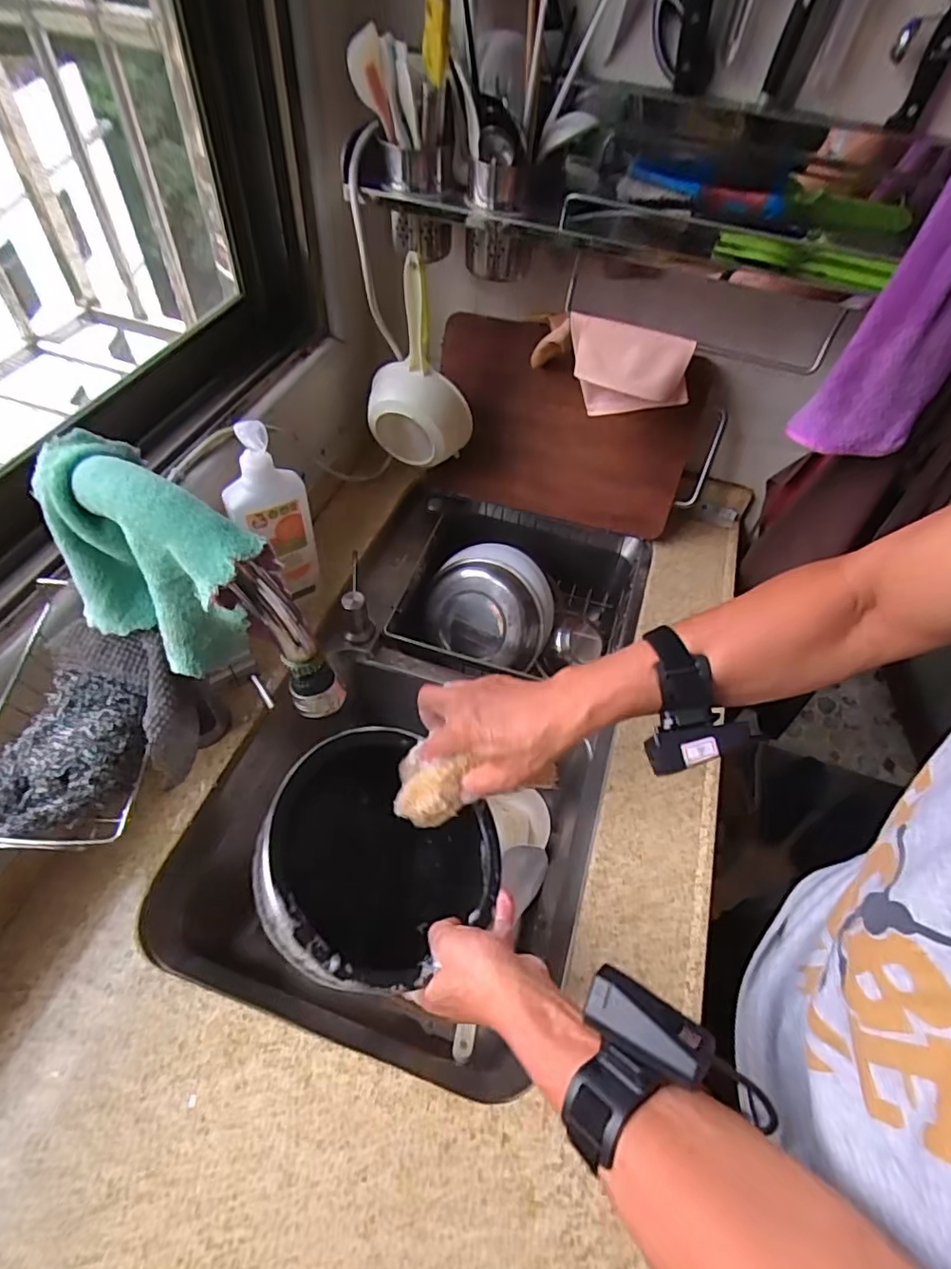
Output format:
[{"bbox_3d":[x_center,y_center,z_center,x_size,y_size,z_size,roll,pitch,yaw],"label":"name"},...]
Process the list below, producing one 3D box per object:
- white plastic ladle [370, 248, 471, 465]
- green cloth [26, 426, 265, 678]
[{"bbox_3d":[-0.071,-0.332,0.741,0.128,0.238,0.078,-5,53,-8],"label":"white plastic ladle"},{"bbox_3d":[-0.186,-0.038,0.344,0.127,0.115,0.066,33,57,19],"label":"green cloth"}]

